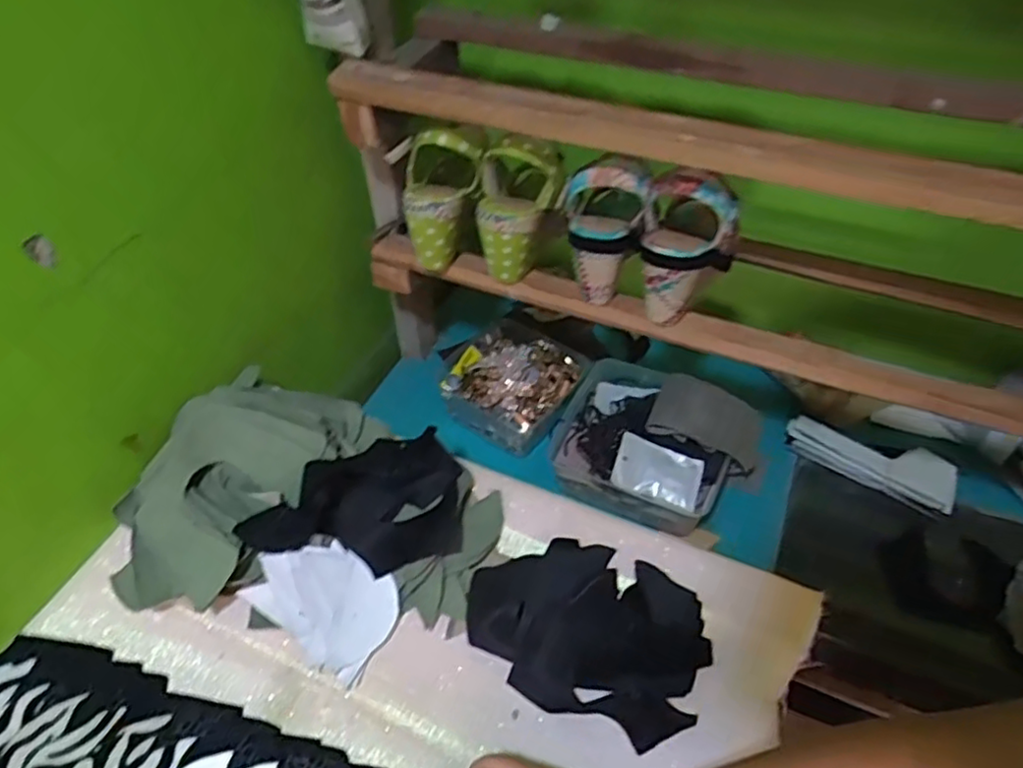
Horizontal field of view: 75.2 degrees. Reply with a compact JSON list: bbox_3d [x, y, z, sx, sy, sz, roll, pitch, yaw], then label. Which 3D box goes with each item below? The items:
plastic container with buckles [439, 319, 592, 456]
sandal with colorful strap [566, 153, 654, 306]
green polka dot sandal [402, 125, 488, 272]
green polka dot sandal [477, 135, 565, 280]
[{"bbox_3d":[-0.002,-0.009,0.883,0.169,0.068,0.164,26,52,23],"label":"plastic container with buckles"},{"bbox_3d":[0.092,-0.152,0.649,0.081,0.127,0.085,7,47,7],"label":"sandal with colorful strap"},{"bbox_3d":[-0.079,-0.194,0.687,0.074,0.154,0.074,33,29,27],"label":"green polka dot sandal"},{"bbox_3d":[0.010,-0.174,0.669,0.083,0.132,0.070,3,47,3],"label":"green polka dot sandal"}]

